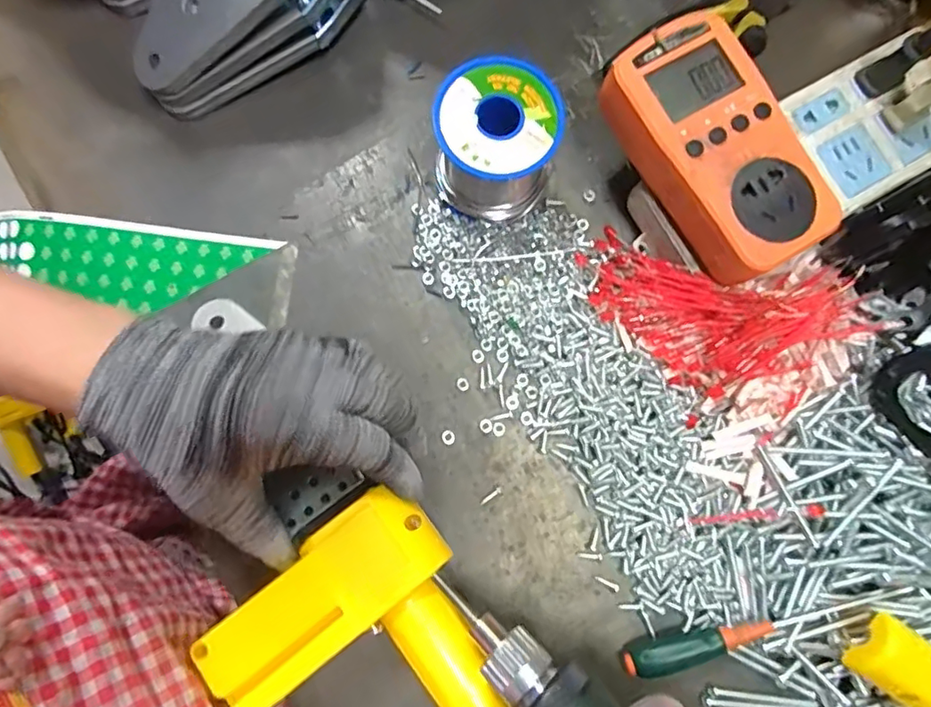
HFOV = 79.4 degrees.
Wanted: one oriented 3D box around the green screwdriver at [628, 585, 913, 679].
[{"bbox_3d":[0.153,0.143,0.290,0.142,0.023,0.013,-13,80,-3],"label":"green screwdriver"}]

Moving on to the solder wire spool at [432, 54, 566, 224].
[{"bbox_3d":[0.015,-0.113,0.312,0.069,0.063,0.069,19,80,3],"label":"solder wire spool"}]

